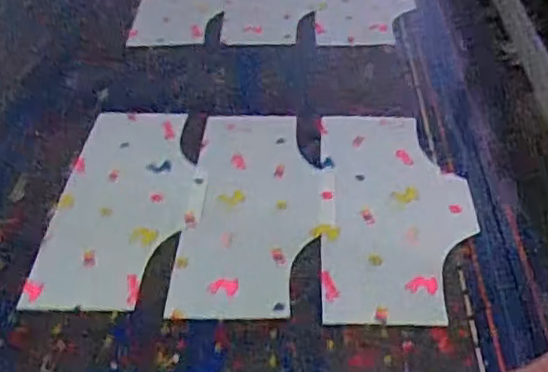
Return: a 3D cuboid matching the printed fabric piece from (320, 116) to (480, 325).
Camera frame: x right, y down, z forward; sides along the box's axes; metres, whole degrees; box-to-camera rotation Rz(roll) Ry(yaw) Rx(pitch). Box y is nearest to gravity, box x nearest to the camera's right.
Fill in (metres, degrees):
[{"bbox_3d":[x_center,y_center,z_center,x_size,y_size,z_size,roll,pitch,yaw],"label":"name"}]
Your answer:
[{"bbox_3d":[0.126,0.018,0.695,0.151,0.012,0.294,0,42,4],"label":"printed fabric piece"}]

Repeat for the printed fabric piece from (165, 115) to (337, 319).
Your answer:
[{"bbox_3d":[-0.014,0.012,0.706,0.148,0.009,0.300,-1,42,4],"label":"printed fabric piece"}]

